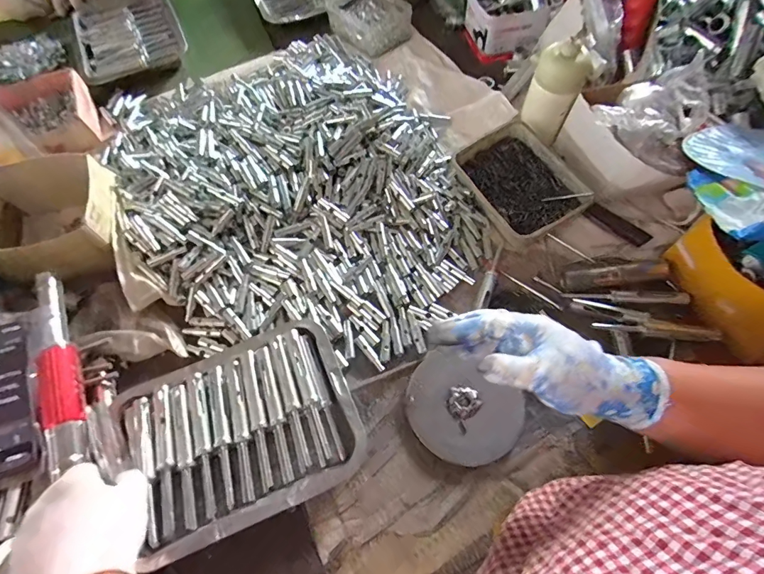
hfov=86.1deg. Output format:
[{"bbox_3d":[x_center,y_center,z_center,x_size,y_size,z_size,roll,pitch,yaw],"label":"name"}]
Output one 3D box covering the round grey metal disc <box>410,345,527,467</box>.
[{"bbox_3d":[0.088,0.131,0.456,0.112,0.010,0.127,-39,68,-16],"label":"round grey metal disc"}]

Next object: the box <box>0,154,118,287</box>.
[{"bbox_3d":[-0.439,-0.087,0.541,0.167,0.081,0.148,-13,63,-4],"label":"box"}]

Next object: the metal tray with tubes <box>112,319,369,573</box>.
[{"bbox_3d":[-0.152,0.149,0.439,0.240,0.024,0.183,-23,64,-9],"label":"metal tray with tubes"}]

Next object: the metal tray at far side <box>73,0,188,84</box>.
[{"bbox_3d":[-0.484,-0.489,0.780,0.184,0.017,0.254,-24,65,-10],"label":"metal tray at far side"}]

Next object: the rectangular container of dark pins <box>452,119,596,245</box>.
[{"bbox_3d":[0.193,-0.145,0.586,0.125,0.051,0.177,-28,65,-11],"label":"rectangular container of dark pins"}]

